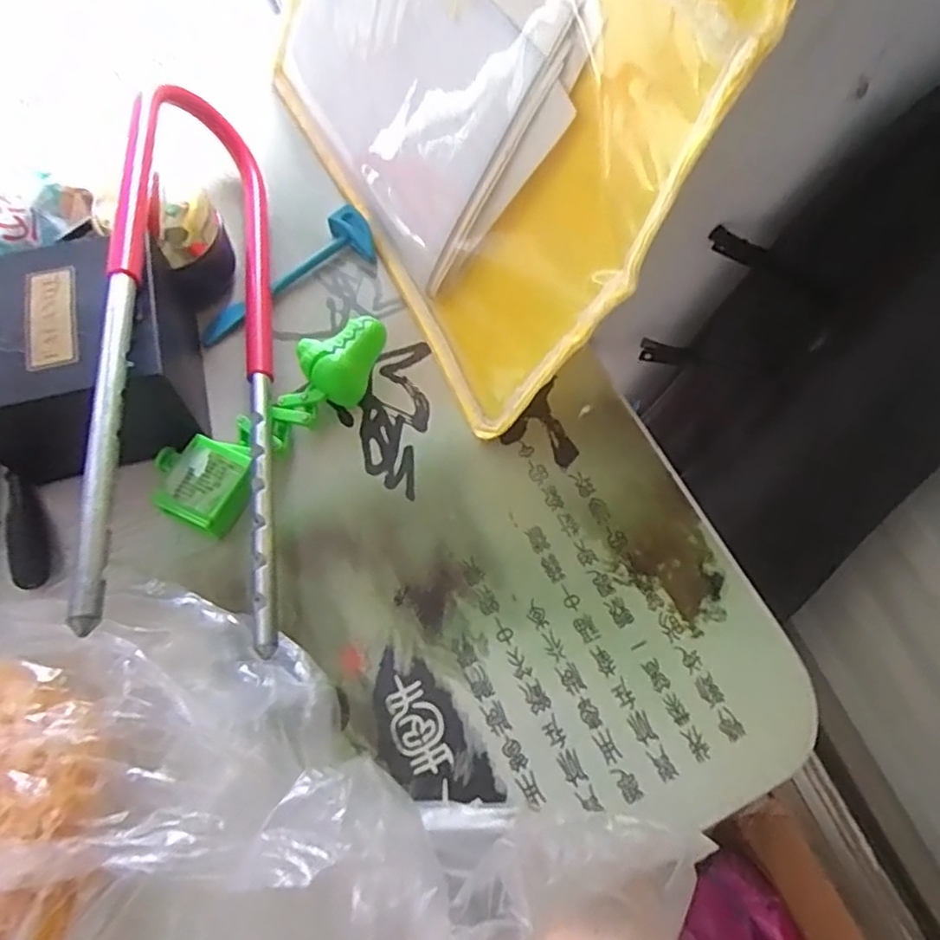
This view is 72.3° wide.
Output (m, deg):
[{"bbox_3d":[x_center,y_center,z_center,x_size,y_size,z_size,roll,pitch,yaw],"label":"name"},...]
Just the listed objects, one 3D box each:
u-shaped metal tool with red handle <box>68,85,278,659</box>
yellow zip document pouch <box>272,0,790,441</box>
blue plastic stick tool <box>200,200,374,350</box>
[{"bbox_3d":[-0.132,-0.074,0.315,0.011,0.091,0.319,-26,56,26],"label":"u-shaped metal tool with red handle"},{"bbox_3d":[-0.018,-0.218,0.290,0.074,0.278,0.328,-14,67,-31],"label":"yellow zip document pouch"},{"bbox_3d":[-0.104,-0.111,0.375,0.120,0.017,0.031,-41,74,-18],"label":"blue plastic stick tool"}]

